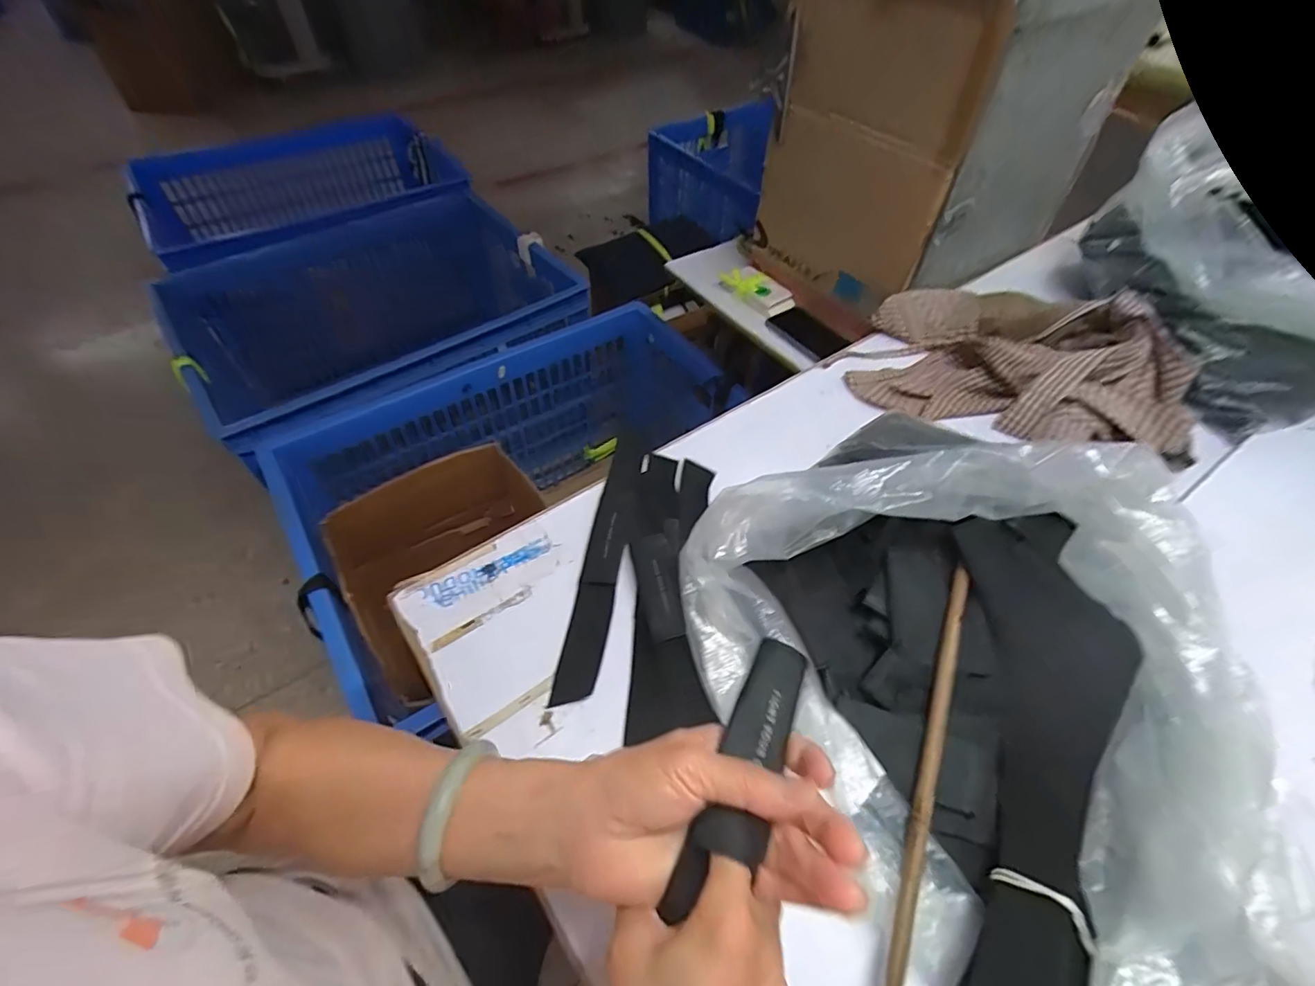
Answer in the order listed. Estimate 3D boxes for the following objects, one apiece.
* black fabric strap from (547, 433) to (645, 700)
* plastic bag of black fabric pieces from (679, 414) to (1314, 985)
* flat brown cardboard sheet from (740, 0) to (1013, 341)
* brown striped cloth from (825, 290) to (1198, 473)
[{"bbox_3d":[-0.048,0.047,0.543,0.037,0.012,0.307,7,52,3],"label":"black fabric strap"},{"bbox_3d":[0.206,0.144,0.371,0.301,0.183,0.386,-9,52,-10],"label":"plastic bag of black fabric pieces"},{"bbox_3d":[0.265,-0.431,0.758,0.089,0.396,0.299,-25,57,-21],"label":"flat brown cardboard sheet"},{"bbox_3d":[0.439,-0.180,0.676,0.368,0.113,0.201,14,52,9],"label":"brown striped cloth"}]

